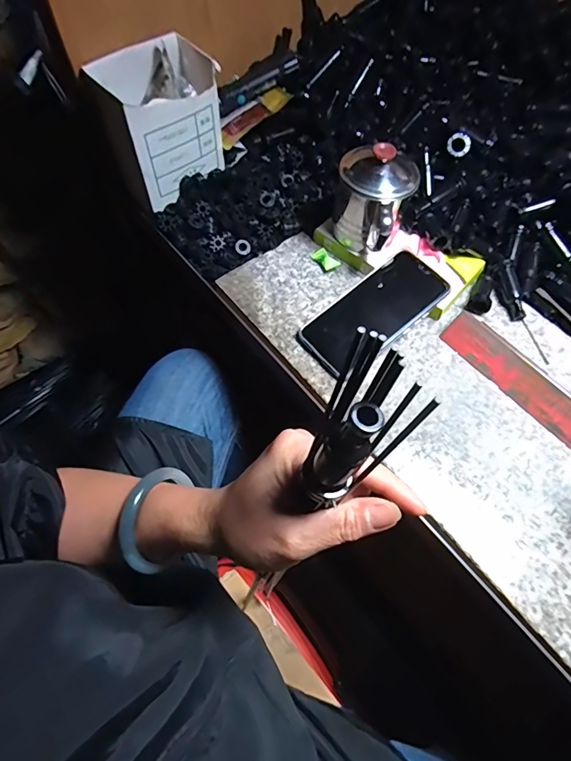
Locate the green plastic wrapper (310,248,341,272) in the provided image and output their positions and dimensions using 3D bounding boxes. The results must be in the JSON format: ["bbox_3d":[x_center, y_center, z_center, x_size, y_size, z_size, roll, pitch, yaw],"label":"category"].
[{"bbox_3d":[0.047,-0.142,0.506,0.021,0.008,0.034,-29,66,-14],"label":"green plastic wrapper"}]

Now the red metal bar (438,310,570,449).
[{"bbox_3d":[0.248,0.018,0.413,0.027,0.026,0.226,-36,68,-17],"label":"red metal bar"}]

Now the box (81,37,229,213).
[{"bbox_3d":[-0.139,-0.300,0.509,0.123,0.125,0.084,-35,68,-17],"label":"box"}]

